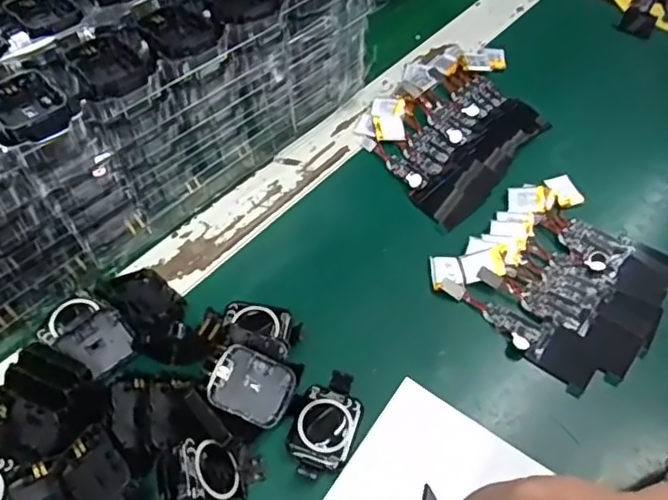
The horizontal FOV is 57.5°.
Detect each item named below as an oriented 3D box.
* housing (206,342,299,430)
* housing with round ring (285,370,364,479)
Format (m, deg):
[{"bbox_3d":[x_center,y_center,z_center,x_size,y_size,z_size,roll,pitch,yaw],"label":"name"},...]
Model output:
[{"bbox_3d":[-0.043,0.071,0.317,0.042,0.010,0.033,28,70,-2],"label":"housing"},{"bbox_3d":[-0.004,0.091,0.317,0.032,0.010,0.053,23,58,14],"label":"housing with round ring"}]

